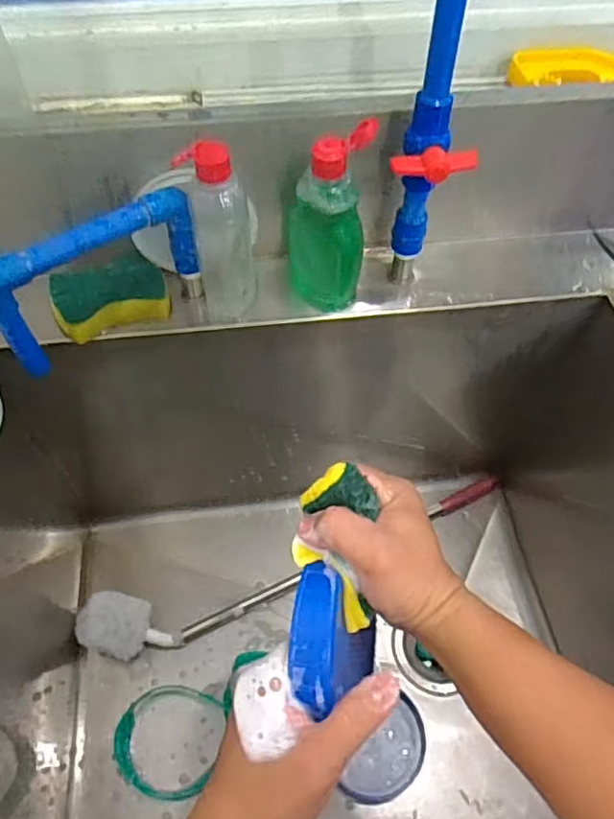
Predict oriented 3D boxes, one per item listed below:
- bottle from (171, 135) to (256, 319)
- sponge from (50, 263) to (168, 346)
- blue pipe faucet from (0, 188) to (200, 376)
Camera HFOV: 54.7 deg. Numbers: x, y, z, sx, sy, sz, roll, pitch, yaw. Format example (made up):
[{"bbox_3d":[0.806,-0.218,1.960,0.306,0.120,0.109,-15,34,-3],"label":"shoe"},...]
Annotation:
[{"bbox_3d":[-0.076,-0.150,0.510,0.060,0.159,0.053,3,57,0],"label":"bottle"},{"bbox_3d":[-0.181,-0.103,0.547,0.099,0.025,0.063,-20,60,-14],"label":"sponge"},{"bbox_3d":[-0.169,-0.103,0.487,0.171,0.111,0.023,-33,64,-20],"label":"blue pipe faucet"}]

